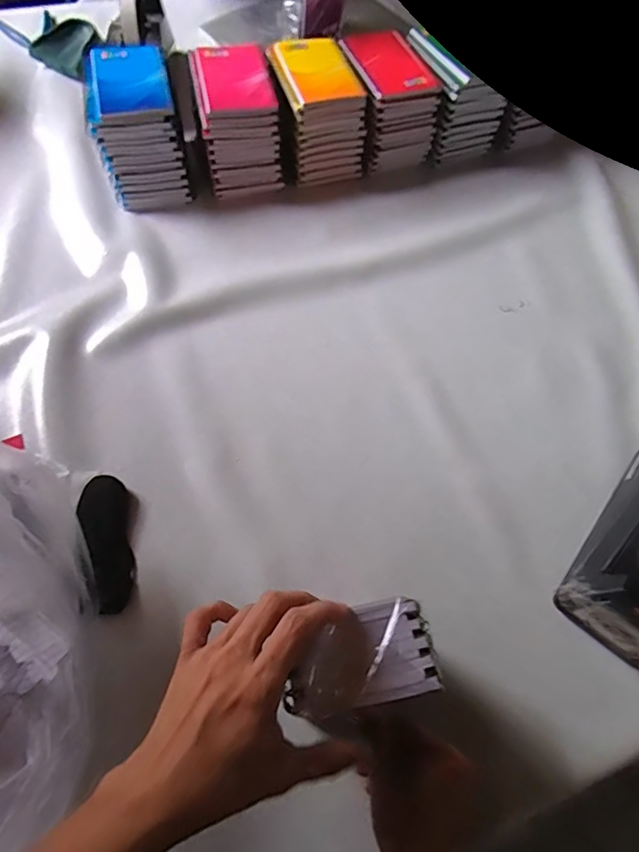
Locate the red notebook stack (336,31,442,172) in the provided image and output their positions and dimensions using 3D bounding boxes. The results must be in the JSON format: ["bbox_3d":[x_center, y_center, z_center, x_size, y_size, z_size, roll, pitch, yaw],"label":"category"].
[{"bbox_3d":[0.088,-0.447,0.684,0.106,0.113,0.137,-14,66,-10],"label":"red notebook stack"}]

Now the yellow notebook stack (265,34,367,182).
[{"bbox_3d":[-0.011,-0.415,0.661,0.101,0.114,0.135,-22,67,-14],"label":"yellow notebook stack"}]

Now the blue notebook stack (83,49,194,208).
[{"bbox_3d":[-0.226,-0.370,0.623,0.101,0.112,0.132,-11,65,-9],"label":"blue notebook stack"}]

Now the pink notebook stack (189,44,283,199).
[{"bbox_3d":[-0.107,-0.395,0.642,0.097,0.112,0.143,-10,65,-8],"label":"pink notebook stack"}]

